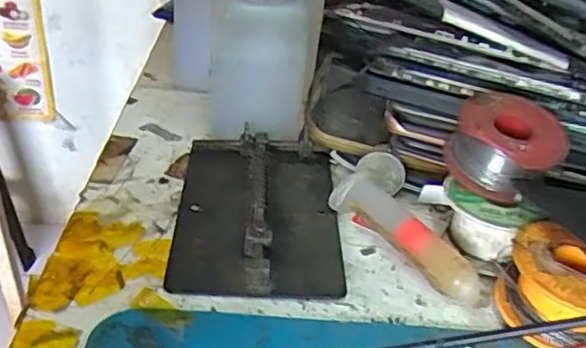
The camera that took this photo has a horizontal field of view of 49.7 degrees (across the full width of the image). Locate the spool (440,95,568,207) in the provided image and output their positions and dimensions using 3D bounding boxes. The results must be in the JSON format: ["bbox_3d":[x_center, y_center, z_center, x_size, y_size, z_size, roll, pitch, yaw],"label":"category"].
[{"bbox_3d":[0.105,-0.015,0.313,0.052,0.034,0.052,14,35,12],"label":"spool"}]

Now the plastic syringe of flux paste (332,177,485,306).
[{"bbox_3d":[0.054,0.029,0.300,0.017,0.020,0.086,-22,43,-36],"label":"plastic syringe of flux paste"}]

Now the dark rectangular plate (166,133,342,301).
[{"bbox_3d":[-0.017,0.016,0.317,0.079,0.013,0.117,3,34,-4],"label":"dark rectangular plate"}]

